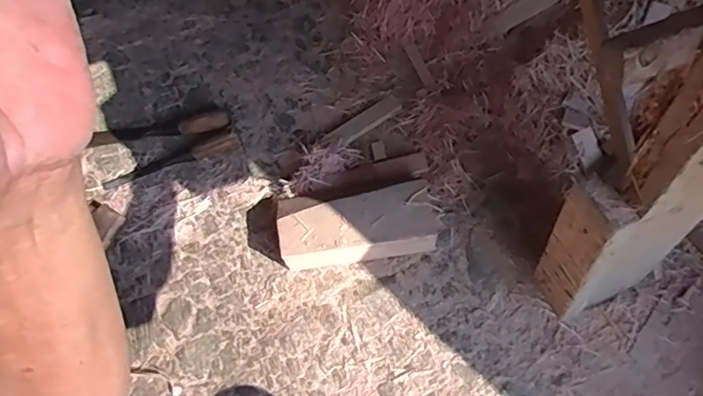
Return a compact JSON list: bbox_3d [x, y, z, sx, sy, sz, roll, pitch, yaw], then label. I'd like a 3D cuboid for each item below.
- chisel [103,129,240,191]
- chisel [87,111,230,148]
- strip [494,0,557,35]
[{"bbox_3d":[-0.327,-0.071,0.932,0.249,0.023,0.033,-21,63,-8],"label":"chisel"},{"bbox_3d":[-0.361,-0.132,0.977,0.261,0.026,0.044,-6,62,0],"label":"chisel"},{"bbox_3d":[0.350,-0.372,0.986,0.156,0.016,0.036,-31,61,16],"label":"strip"}]

